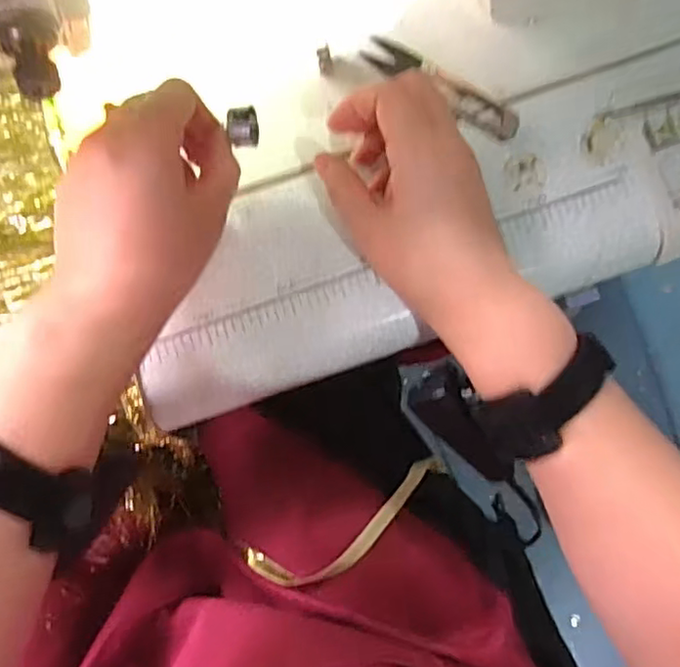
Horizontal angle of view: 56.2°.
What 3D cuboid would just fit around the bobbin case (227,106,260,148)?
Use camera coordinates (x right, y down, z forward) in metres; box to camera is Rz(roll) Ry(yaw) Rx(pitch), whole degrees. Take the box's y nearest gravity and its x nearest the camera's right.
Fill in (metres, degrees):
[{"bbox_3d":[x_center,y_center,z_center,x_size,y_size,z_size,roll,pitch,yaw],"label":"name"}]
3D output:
[{"bbox_3d":[-0.051,-0.109,0.337,0.014,0.012,0.017,-10,82,2],"label":"bobbin case"}]

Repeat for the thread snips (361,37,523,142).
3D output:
[{"bbox_3d":[0.060,-0.145,0.372,0.101,0.011,0.020,34,86,6],"label":"thread snips"}]

